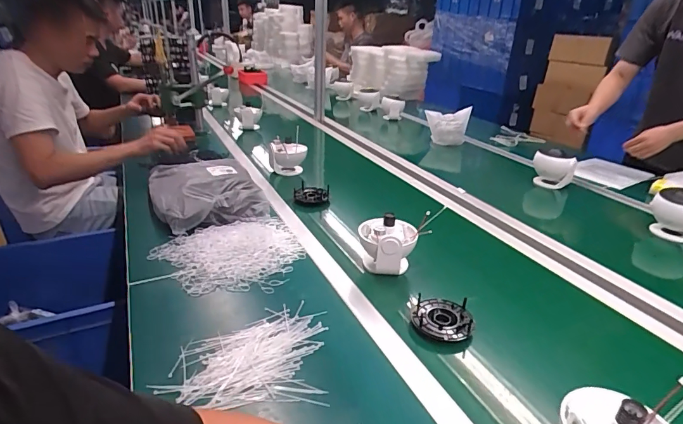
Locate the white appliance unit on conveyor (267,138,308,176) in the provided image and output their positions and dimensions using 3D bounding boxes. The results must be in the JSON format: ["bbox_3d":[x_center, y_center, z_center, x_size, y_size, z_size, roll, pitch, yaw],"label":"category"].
[{"bbox_3d":[-0.175,-0.171,1.371,0.128,0.130,0.083,-6,26,-15],"label":"white appliance unit on conveyor"}]

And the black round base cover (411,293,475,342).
[{"bbox_3d":[0.168,0.178,0.703,0.095,0.022,0.087,2,26,-1],"label":"black round base cover"}]

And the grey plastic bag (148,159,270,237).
[{"bbox_3d":[-0.356,-0.060,1.081,0.254,0.081,0.315,-11,29,-26],"label":"grey plastic bag"}]

